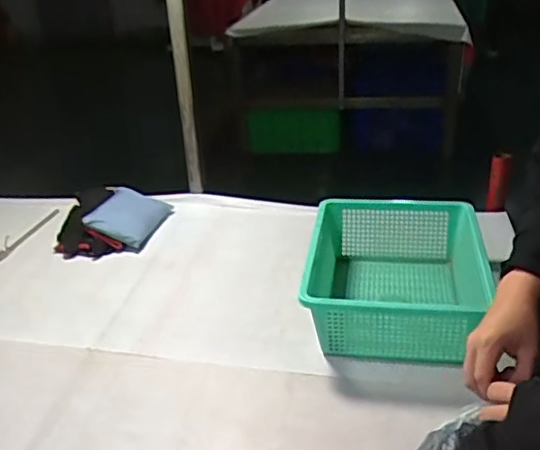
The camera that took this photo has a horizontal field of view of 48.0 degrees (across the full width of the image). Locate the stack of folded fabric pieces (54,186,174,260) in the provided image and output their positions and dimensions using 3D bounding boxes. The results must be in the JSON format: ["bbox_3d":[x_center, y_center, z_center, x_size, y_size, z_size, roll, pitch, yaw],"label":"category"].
[{"bbox_3d":[-0.294,-0.016,1.130,0.186,0.064,0.197,1,27,7],"label":"stack of folded fabric pieces"}]

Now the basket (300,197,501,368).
[{"bbox_3d":[0.174,0.072,0.860,0.220,0.114,0.296,3,27,11],"label":"basket"}]

